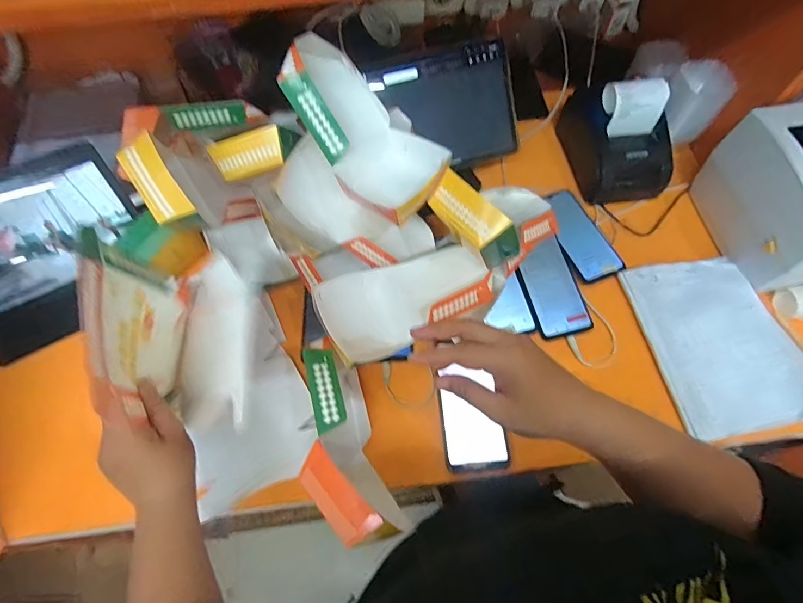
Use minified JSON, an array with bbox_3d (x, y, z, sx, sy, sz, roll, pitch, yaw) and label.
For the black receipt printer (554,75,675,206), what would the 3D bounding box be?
[{"bbox_3d":[0.342,-0.272,0.689,0.142,0.128,0.186,-12,64,-4],"label":"black receipt printer"}]

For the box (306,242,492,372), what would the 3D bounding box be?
[{"bbox_3d":[0.006,-0.003,0.583,0.224,0.054,0.107,-21,65,-6],"label":"box"}]

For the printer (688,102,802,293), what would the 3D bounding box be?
[{"bbox_3d":[0.560,-0.143,0.601,0.169,0.155,0.212,-8,64,-2],"label":"printer"}]

